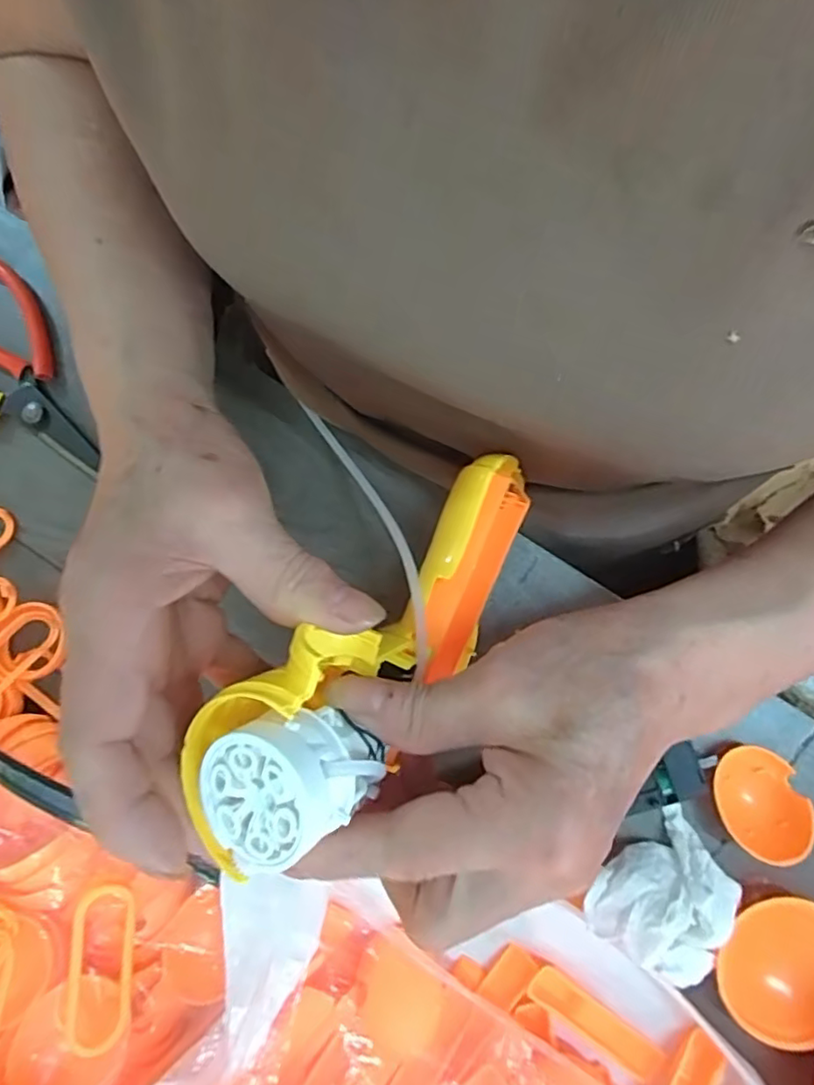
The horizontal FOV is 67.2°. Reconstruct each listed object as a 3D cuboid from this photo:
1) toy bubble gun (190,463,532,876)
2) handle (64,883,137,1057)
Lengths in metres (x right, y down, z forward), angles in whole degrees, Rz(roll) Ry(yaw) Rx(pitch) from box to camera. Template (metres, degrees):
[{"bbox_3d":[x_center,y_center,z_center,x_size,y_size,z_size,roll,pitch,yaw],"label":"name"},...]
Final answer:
[{"bbox_3d":[-0.005,0.028,0.190,0.047,0.045,0.143,37,48,7],"label":"toy bubble gun"},{"bbox_3d":[-0.107,0.148,0.213,0.020,0.004,0.053,5,79,-28],"label":"handle"}]

